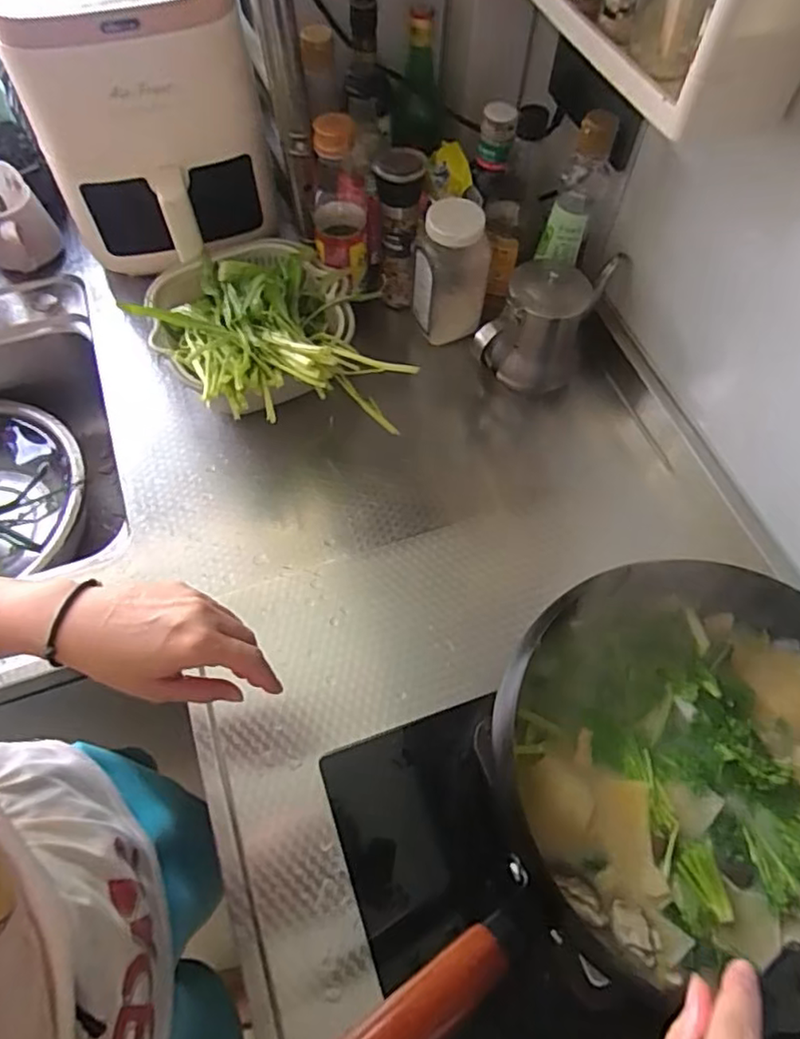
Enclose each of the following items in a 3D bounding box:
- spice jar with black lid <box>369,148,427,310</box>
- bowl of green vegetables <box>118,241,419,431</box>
[{"bbox_3d":[-0.003,-0.346,0.766,0.054,0.177,0.065,4,63,0],"label":"spice jar with black lid"},{"bbox_3d":[-0.153,-0.204,0.717,0.219,0.152,0.287,-21,66,-12],"label":"bowl of green vegetables"}]

